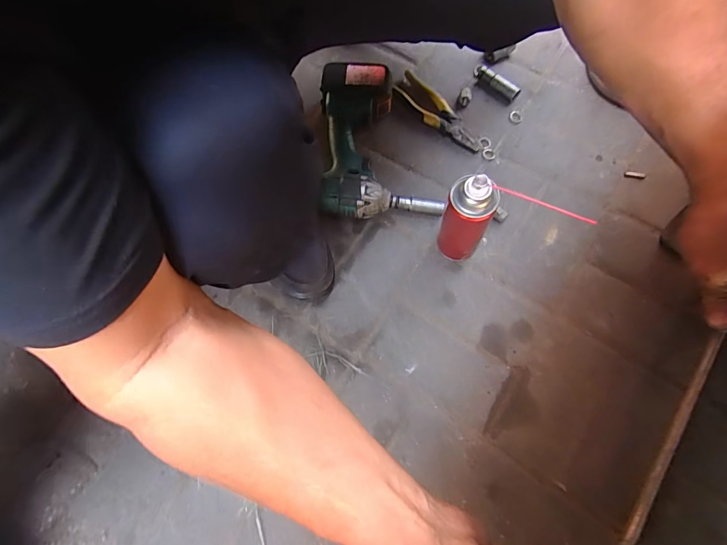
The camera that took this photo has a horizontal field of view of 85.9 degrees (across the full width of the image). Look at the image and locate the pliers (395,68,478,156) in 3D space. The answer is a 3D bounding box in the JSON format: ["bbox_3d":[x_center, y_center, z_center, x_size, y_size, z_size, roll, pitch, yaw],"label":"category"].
[{"bbox_3d":[0.122,-0.273,0.661,0.053,0.018,0.191,-37,74,-10],"label":"pliers"}]

